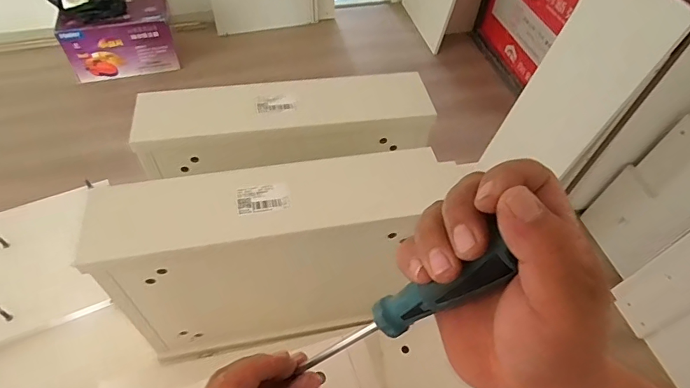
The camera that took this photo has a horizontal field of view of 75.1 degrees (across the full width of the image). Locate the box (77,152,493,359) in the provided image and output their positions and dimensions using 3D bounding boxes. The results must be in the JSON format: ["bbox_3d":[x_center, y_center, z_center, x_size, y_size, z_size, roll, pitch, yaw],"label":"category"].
[{"bbox_3d":[-0.087,0.091,0.614,0.403,0.301,0.113,-12,53,-12],"label":"box"}]

